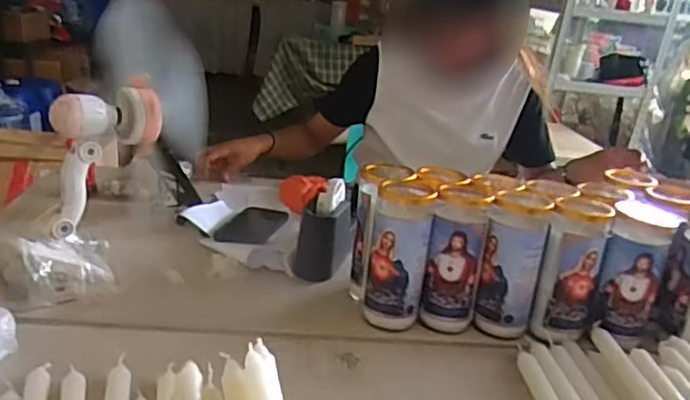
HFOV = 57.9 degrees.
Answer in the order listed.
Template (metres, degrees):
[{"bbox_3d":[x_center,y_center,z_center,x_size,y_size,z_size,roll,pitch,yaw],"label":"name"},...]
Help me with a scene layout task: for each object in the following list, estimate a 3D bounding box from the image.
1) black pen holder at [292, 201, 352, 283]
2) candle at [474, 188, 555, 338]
[{"bbox_3d":[-0.031,0.061,0.923,0.080,0.093,0.069,6,20,-2],"label":"black pen holder"},{"bbox_3d":[0.216,0.077,0.797,0.073,0.162,0.075,13,21,17],"label":"candle"}]

